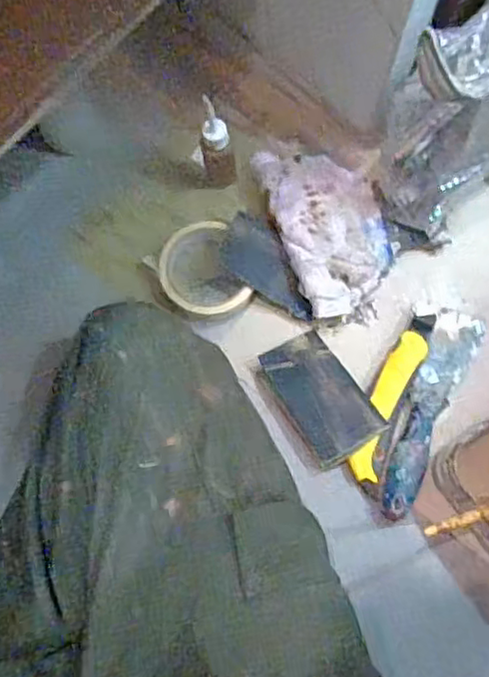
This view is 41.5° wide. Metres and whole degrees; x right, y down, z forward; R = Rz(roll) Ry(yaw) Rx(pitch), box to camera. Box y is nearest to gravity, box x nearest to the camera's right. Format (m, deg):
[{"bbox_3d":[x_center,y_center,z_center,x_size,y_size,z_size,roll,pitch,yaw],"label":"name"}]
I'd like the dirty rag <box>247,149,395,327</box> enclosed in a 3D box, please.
[{"bbox_3d":[0.088,-0.111,0.639,0.108,0.038,0.177,-16,75,-3],"label":"dirty rag"}]

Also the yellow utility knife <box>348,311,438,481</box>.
[{"bbox_3d":[0.137,0.052,0.601,0.031,0.021,0.164,24,77,7],"label":"yellow utility knife"}]

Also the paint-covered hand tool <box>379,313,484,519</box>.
[{"bbox_3d":[0.170,0.062,0.599,0.043,0.022,0.209,25,77,7],"label":"paint-covered hand tool"}]

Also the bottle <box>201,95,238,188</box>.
[{"bbox_3d":[-0.025,-0.190,0.622,0.032,0.141,0.038,-8,75,-1],"label":"bottle"}]

